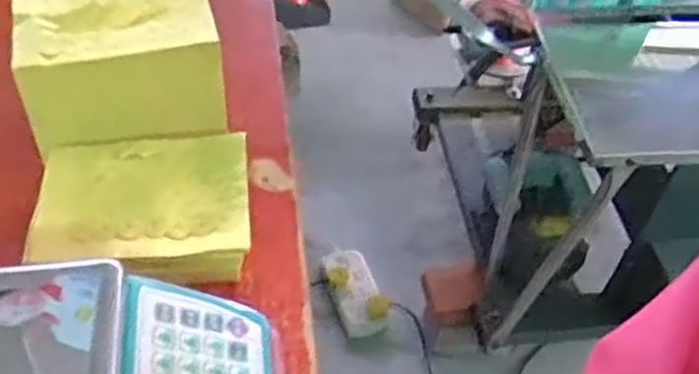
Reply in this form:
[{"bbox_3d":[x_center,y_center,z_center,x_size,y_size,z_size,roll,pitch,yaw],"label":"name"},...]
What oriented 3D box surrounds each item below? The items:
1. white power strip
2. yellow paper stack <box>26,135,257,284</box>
[{"bbox_3d":[0.012,0.228,1.616,0.108,0.032,0.212,-13,51,-15],"label":"white power strip"},{"bbox_3d":[-0.161,0.014,0.594,0.158,0.049,0.127,-1,49,-6],"label":"yellow paper stack"}]

